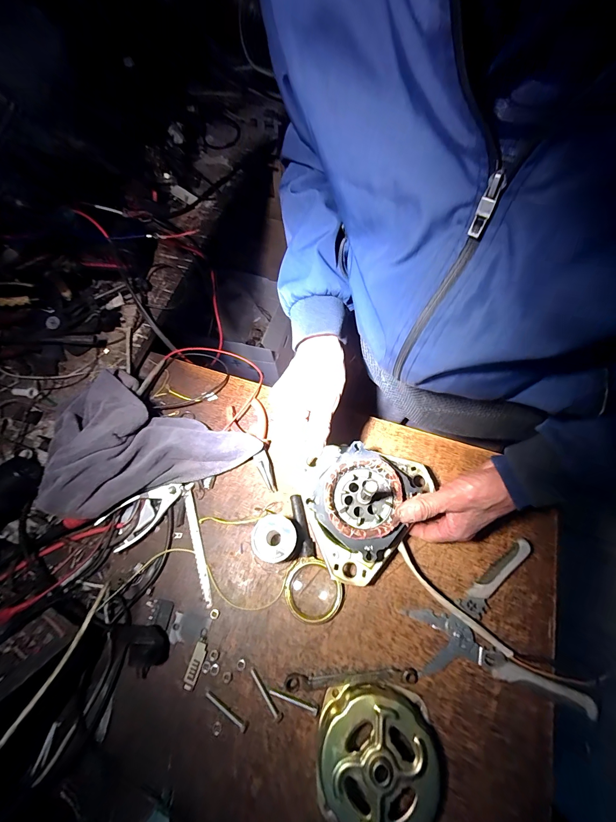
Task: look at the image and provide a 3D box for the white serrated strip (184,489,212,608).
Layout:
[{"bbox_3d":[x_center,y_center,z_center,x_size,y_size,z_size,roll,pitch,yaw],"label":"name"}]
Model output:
[{"bbox_3d":[-0.144,0.174,0.431,0.014,0.007,0.144,-17,64,-7],"label":"white serrated strip"}]

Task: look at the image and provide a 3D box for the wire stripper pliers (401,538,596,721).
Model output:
[{"bbox_3d":[0.202,0.248,0.377,0.160,0.021,0.159,-9,63,-3],"label":"wire stripper pliers"}]

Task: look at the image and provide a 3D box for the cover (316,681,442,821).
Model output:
[{"bbox_3d":[0.068,0.345,0.324,0.117,0.036,0.117,3,63,3],"label":"cover"}]

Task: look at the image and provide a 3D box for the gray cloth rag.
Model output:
[{"bbox_3d":[-0.229,0.054,0.433,0.258,0.051,0.200,31,53,2],"label":"gray cloth rag"}]

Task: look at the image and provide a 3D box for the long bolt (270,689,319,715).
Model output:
[{"bbox_3d":[-0.015,0.311,0.355,0.055,0.004,0.009,16,65,9],"label":"long bolt"}]

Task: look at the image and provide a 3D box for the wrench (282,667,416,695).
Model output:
[{"bbox_3d":[0.048,0.296,0.365,0.144,0.010,0.015,-3,63,0],"label":"wrench"}]

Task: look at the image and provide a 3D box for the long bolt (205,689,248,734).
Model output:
[{"bbox_3d":[-0.088,0.322,0.356,0.056,0.007,0.009,30,68,15],"label":"long bolt"}]

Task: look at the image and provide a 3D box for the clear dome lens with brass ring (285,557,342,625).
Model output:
[{"bbox_3d":[0.004,0.219,0.403,0.061,0.014,0.068,-36,68,-16],"label":"clear dome lens with brass ring"}]

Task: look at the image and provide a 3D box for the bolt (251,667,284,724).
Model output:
[{"bbox_3d":[-0.045,0.309,0.361,0.008,0.005,0.056,-34,68,-15],"label":"bolt"}]

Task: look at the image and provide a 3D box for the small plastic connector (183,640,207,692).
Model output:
[{"bbox_3d":[-0.128,0.289,0.375,0.015,0.004,0.046,15,65,8],"label":"small plastic connector"}]

